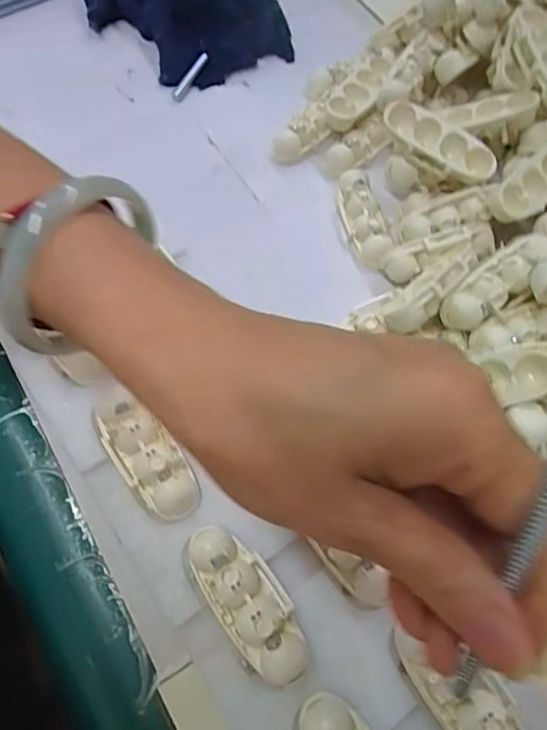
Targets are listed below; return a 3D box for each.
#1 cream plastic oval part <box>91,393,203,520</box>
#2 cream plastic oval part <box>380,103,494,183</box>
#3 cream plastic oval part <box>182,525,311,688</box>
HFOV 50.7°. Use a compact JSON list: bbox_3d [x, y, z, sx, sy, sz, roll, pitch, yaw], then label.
[{"bbox_3d":[-0.053,0.038,0.239,0.022,0.017,0.055,-38,72,-18],"label":"cream plastic oval part"},{"bbox_3d":[0.090,-0.121,0.312,0.065,0.012,0.022,29,68,-2],"label":"cream plastic oval part"},{"bbox_3d":[-0.010,0.090,0.218,0.027,0.016,0.063,-32,71,-16],"label":"cream plastic oval part"}]

